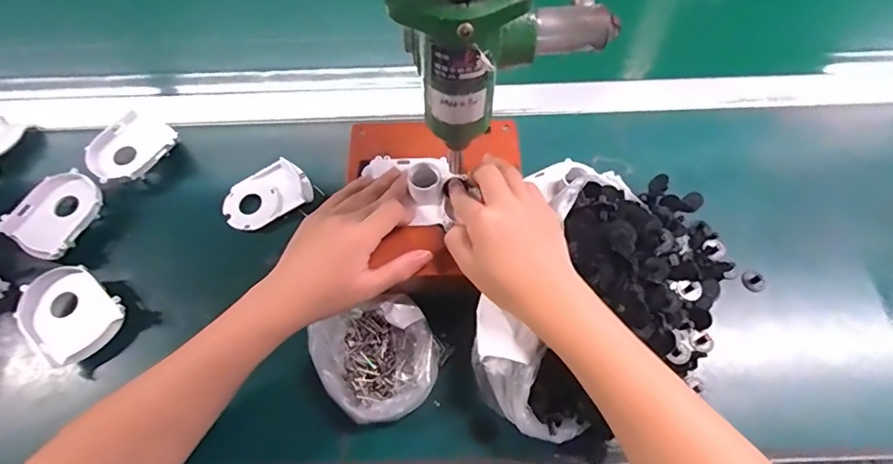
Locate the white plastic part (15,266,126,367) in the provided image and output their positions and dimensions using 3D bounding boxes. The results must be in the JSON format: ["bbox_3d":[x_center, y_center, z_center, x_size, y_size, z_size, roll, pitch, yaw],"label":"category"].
[{"bbox_3d":[-0.325,0.071,0.442,0.078,0.028,0.068,39,70,18],"label":"white plastic part"}]

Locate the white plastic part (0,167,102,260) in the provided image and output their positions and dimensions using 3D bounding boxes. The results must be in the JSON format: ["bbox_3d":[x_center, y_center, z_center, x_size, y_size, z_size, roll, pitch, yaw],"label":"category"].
[{"bbox_3d":[-0.366,-0.015,0.487,0.066,0.030,0.080,19,65,10],"label":"white plastic part"}]

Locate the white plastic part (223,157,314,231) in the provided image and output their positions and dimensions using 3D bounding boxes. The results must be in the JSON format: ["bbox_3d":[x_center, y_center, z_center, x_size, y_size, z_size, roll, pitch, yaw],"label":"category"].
[{"bbox_3d":[-0.179,-0.038,0.506,0.084,0.013,0.060,-25,66,-11],"label":"white plastic part"}]

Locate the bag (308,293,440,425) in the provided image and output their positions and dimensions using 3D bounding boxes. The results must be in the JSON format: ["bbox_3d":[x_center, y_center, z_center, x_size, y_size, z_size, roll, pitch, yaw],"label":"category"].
[{"bbox_3d":[-0.055,0.107,0.429,0.094,0.033,0.095,-27,66,-12],"label":"bag"}]

